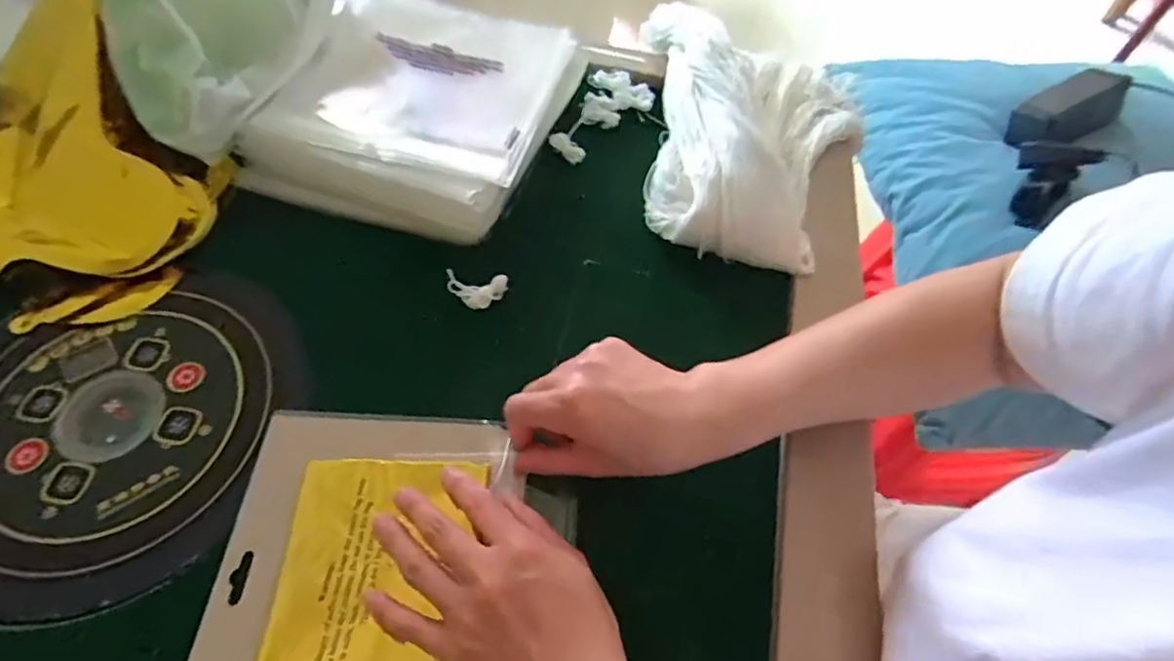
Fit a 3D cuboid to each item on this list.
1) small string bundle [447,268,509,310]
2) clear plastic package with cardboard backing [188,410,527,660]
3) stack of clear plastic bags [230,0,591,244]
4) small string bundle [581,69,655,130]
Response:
[{"bbox_3d":[-0.077,-0.030,0.424,0.041,0.023,0.021,-7,60,-6],"label":"small string bundle"},{"bbox_3d":[-0.122,0.136,0.330,0.158,0.016,0.196,3,58,-2],"label":"clear plastic package with cardboard backing"},{"bbox_3d":[-0.138,-0.195,0.509,0.221,0.041,0.238,17,60,8],"label":"stack of clear plastic bags"},{"bbox_3d":[0.029,-0.210,0.545,0.062,0.012,0.062,6,59,2],"label":"small string bundle"}]

